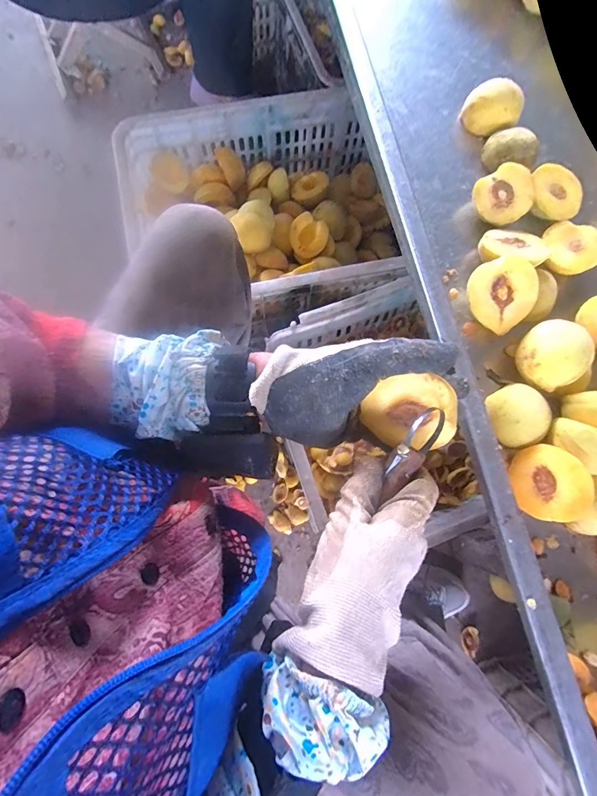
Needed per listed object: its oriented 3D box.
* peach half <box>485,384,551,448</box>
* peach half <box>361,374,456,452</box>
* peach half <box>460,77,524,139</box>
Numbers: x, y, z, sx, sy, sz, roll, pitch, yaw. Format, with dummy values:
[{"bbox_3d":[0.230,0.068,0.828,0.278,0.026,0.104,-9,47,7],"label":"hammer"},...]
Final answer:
[{"bbox_3d":[0.225,0.018,0.377,0.050,0.035,0.055,-15,103,26],"label":"peach half"},{"bbox_3d":[0.088,0.009,0.288,0.066,0.028,0.056,7,117,24],"label":"peach half"},{"bbox_3d":[0.249,-0.372,0.469,0.070,0.039,0.058,30,78,4],"label":"peach half"}]

